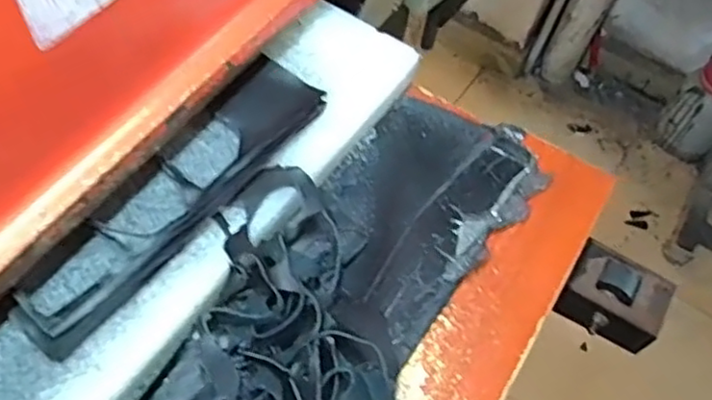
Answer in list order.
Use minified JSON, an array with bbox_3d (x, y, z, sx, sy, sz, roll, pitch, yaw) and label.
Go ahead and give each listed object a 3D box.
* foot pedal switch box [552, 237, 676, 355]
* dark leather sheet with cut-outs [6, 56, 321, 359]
[{"bbox_3d":[0.236,0.088,0.611,0.100,0.046,0.071,28,59,14],"label":"foot pedal switch box"},{"bbox_3d":[-0.138,-0.011,0.527,0.071,0.021,0.301,33,60,18],"label":"dark leather sheet with cut-outs"}]

